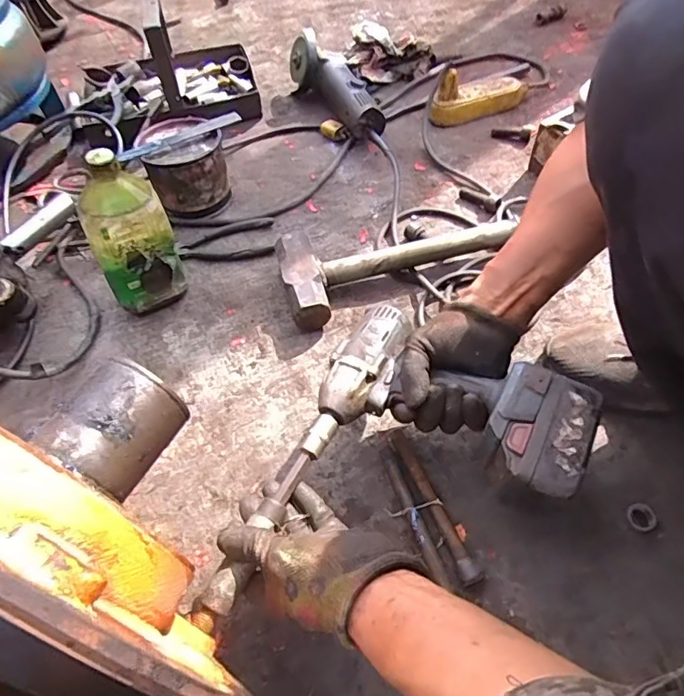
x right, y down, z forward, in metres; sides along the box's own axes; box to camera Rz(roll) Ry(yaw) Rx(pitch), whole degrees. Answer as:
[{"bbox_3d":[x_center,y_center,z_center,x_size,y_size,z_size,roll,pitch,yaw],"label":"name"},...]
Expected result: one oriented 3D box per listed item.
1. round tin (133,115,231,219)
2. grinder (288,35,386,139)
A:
[{"bbox_3d":[-0.237,-0.275,0.790,0.117,0.105,0.127,-18,55,-8],"label":"round tin"},{"bbox_3d":[-0.011,-0.459,0.914,0.090,0.095,0.250,-23,54,-10],"label":"grinder"}]

